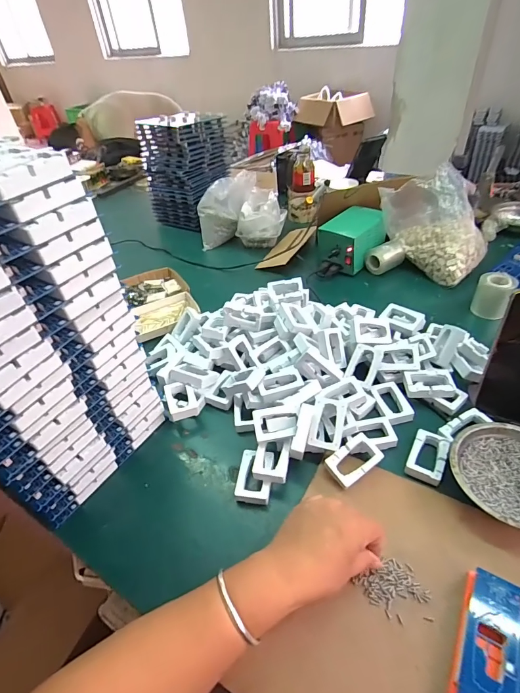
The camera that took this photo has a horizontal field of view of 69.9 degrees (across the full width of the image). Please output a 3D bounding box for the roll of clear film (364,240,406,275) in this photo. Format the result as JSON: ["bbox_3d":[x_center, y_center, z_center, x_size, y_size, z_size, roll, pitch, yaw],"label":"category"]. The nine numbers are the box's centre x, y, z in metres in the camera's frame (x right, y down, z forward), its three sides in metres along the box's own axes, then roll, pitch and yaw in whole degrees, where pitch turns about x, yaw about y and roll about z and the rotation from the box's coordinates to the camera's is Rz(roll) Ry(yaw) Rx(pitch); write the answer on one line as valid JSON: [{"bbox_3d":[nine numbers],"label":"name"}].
[{"bbox_3d":[0.262,-0.187,0.775,0.071,0.047,0.054,-22,44,-17],"label":"roll of clear film"}]

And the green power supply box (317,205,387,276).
[{"bbox_3d":[0.196,-0.229,0.796,0.127,0.087,0.098,-36,49,-29],"label":"green power supply box"}]

